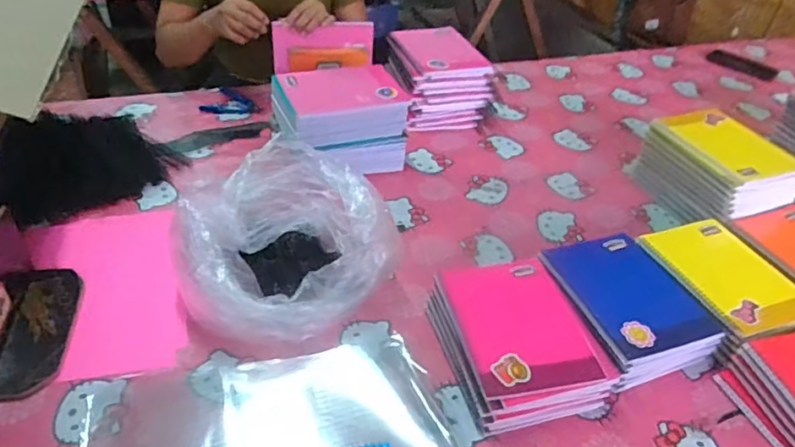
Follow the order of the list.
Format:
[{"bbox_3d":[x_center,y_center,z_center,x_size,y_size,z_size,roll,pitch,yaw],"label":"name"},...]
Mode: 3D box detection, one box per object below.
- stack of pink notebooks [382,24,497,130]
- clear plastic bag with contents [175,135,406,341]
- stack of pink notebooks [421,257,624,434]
[{"bbox_3d":[0.079,-0.309,1.201,0.186,0.106,0.255,-7,41,-15],"label":"stack of pink notebooks"},{"bbox_3d":[-0.145,0.029,0.755,0.235,0.123,0.253,30,45,27],"label":"clear plastic bag with contents"},{"bbox_3d":[0.142,0.138,0.712,0.168,0.057,0.211,-9,42,-17],"label":"stack of pink notebooks"}]

